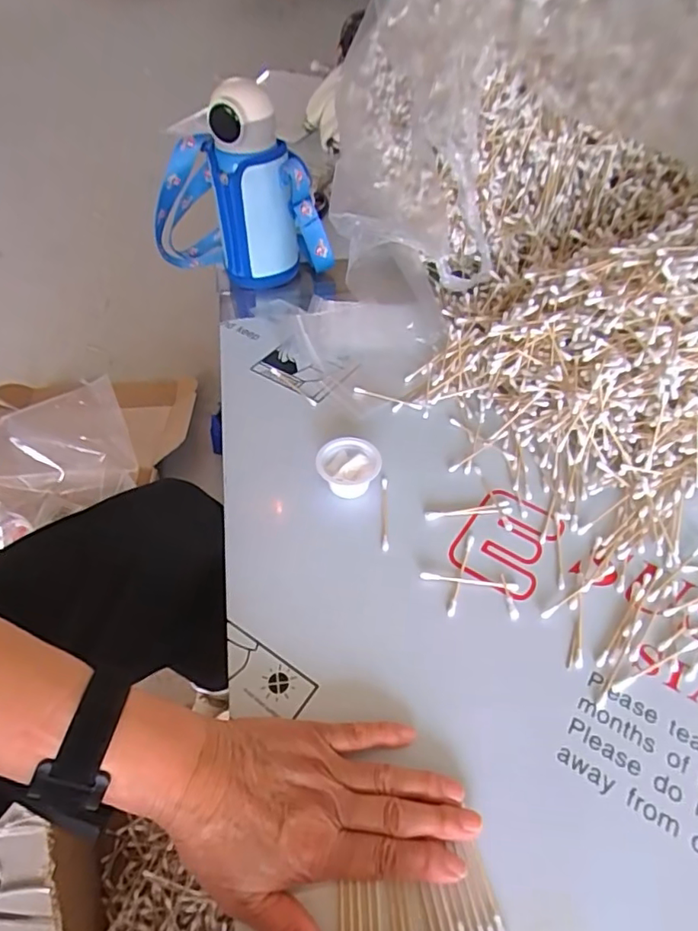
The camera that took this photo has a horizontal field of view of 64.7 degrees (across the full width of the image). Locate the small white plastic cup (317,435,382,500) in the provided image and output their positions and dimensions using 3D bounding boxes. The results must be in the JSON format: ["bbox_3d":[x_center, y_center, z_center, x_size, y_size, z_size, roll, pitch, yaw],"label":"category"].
[{"bbox_3d":[0.000,0.003,0.481,0.054,0.029,0.050,0,50,0],"label":"small white plastic cup"}]

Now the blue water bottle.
[{"bbox_3d":[-0.133,-0.326,0.643,0.213,0.197,0.081,25,53,20],"label":"blue water bottle"}]

